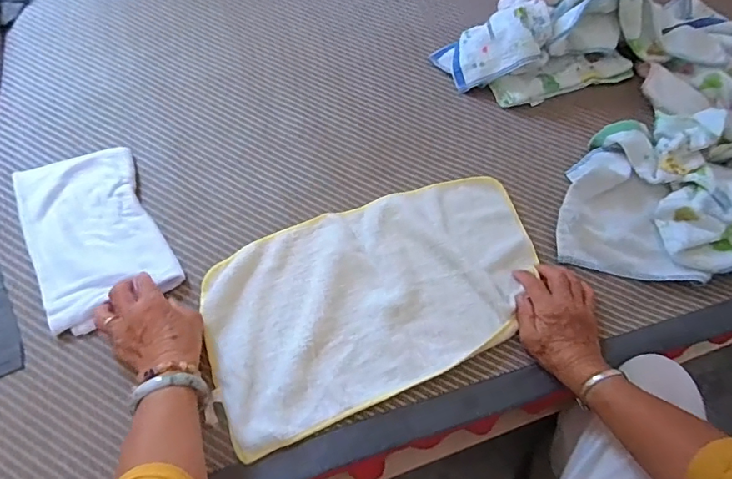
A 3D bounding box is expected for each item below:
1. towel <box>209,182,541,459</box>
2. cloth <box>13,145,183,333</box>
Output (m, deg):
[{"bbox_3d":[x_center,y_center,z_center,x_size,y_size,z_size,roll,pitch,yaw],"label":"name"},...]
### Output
[{"bbox_3d":[0.015,0.062,0.609,0.434,0.017,0.241,-21,65,-14],"label":"towel"},{"bbox_3d":[-0.354,-0.014,0.624,0.151,0.016,0.249,-26,66,-16],"label":"cloth"}]

